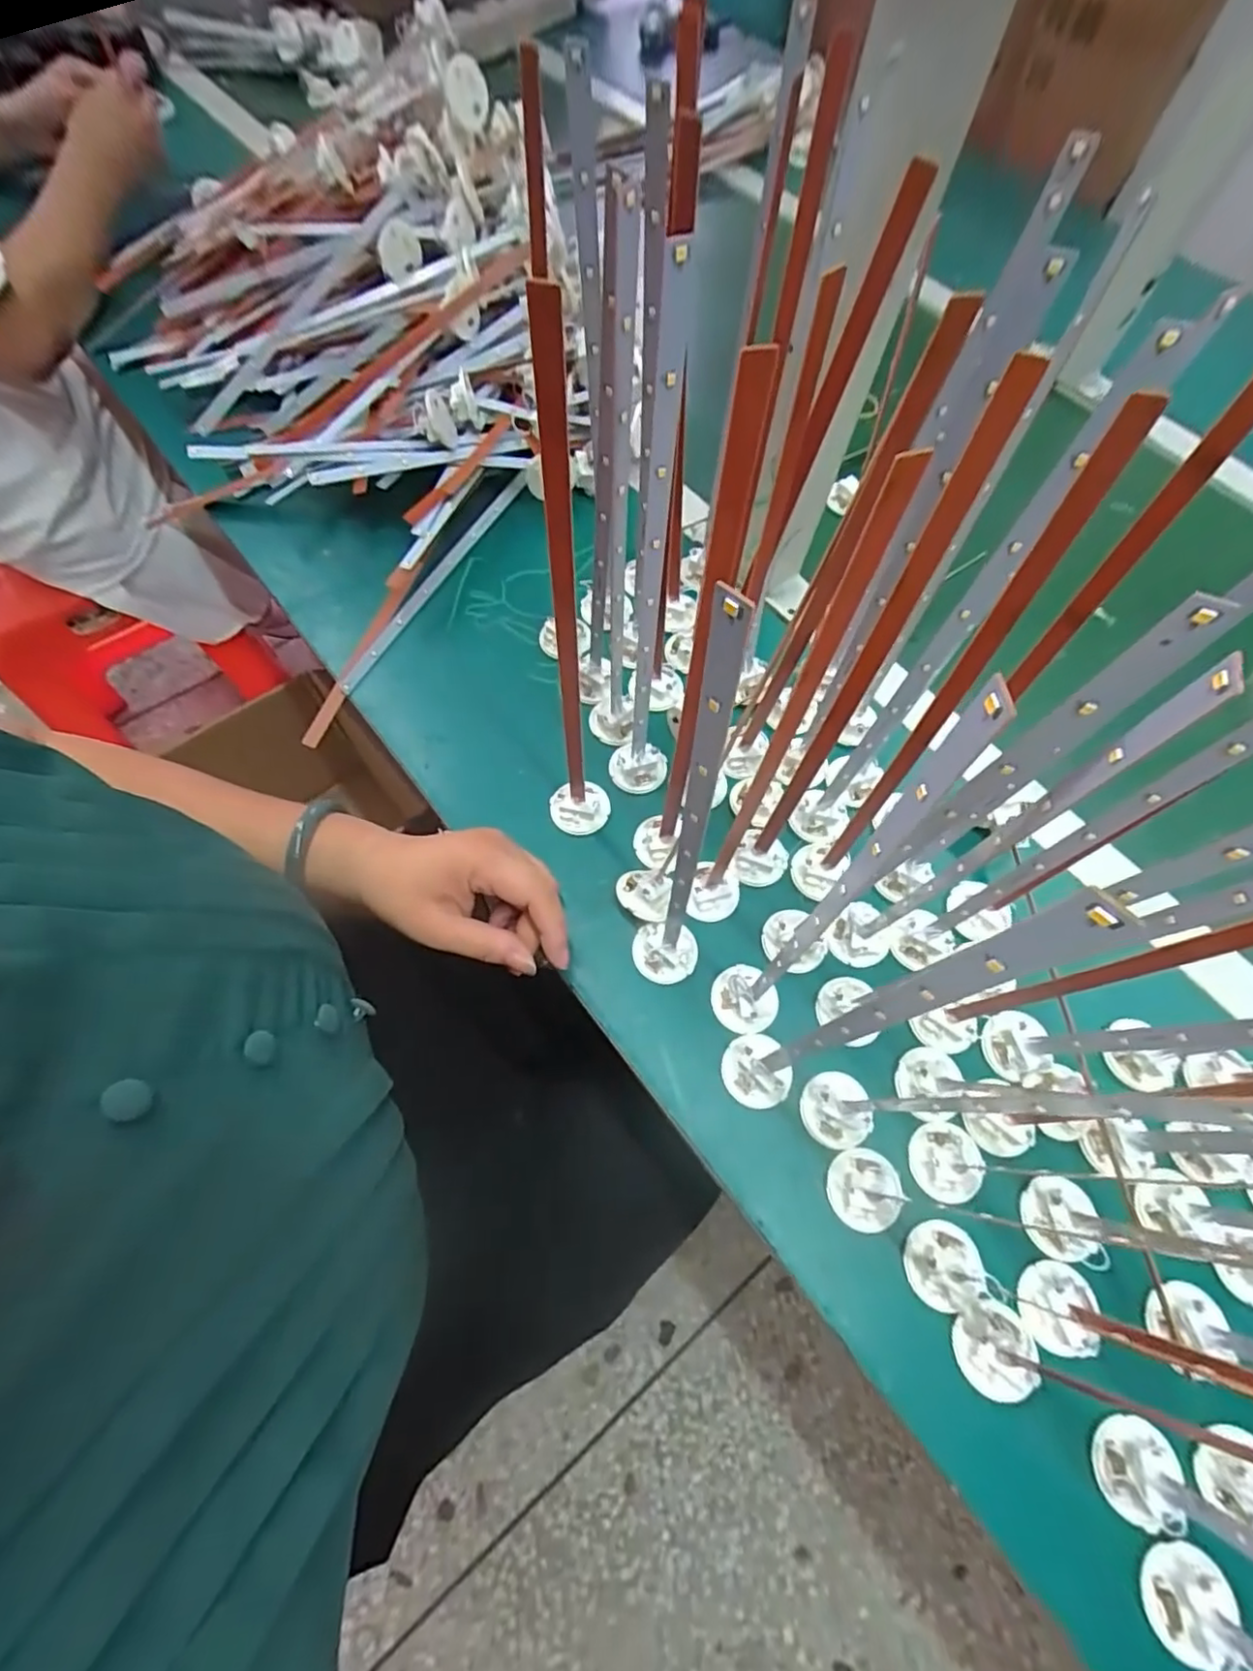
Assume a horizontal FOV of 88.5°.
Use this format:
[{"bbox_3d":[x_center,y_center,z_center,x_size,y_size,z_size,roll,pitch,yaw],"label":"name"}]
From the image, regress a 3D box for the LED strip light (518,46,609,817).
[{"bbox_3d":[-0.023,-0.084,0.299,0.038,0.291,0.042,-7,66,-7],"label":"LED strip light"}]

